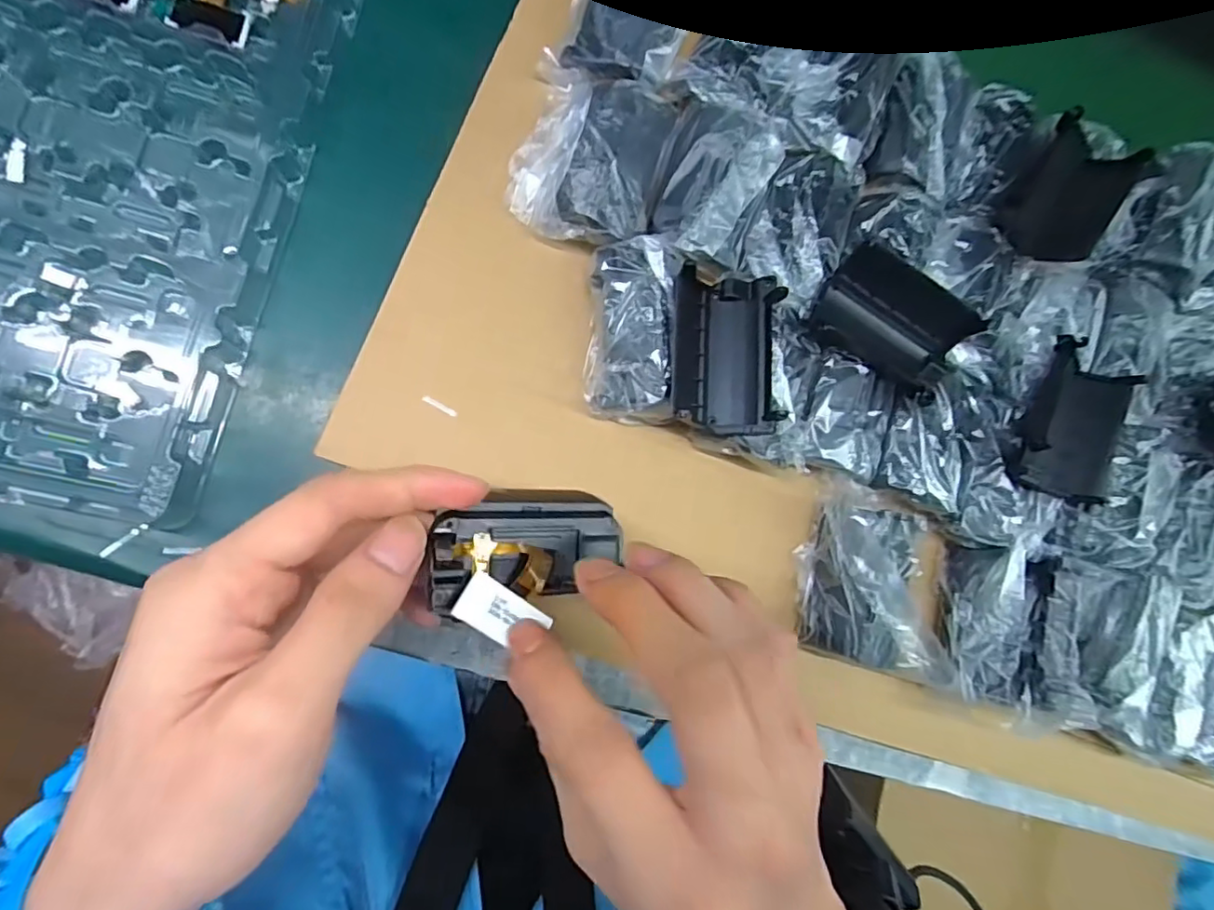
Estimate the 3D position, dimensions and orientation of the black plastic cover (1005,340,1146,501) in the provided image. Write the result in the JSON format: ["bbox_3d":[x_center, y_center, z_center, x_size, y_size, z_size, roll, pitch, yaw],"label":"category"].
[{"bbox_3d":[0.226,-0.015,0.286,0.048,0.021,0.073,29,77,-7],"label":"black plastic cover"}]

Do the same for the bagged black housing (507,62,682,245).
[{"bbox_3d":[-0.007,-0.137,0.268,0.064,0.022,0.079,17,79,-10],"label":"bagged black housing"}]

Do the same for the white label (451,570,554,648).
[{"bbox_3d":[-0.033,0.052,0.191,0.031,0.004,0.016,37,55,-13],"label":"white label"}]

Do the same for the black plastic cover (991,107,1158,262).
[{"bbox_3d":[0.235,-0.135,0.299,0.049,0.020,0.072,40,76,-5],"label":"black plastic cover"}]

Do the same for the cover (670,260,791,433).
[{"bbox_3d":[0.051,-0.046,0.259,0.046,0.018,0.070,6,81,-12],"label":"cover"}]

